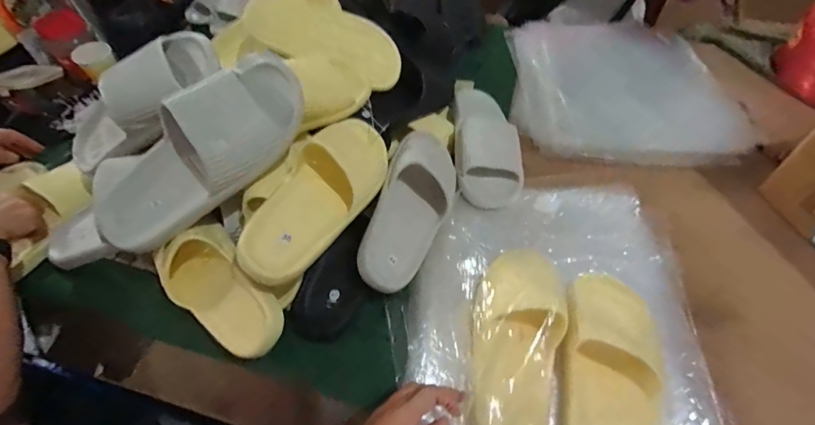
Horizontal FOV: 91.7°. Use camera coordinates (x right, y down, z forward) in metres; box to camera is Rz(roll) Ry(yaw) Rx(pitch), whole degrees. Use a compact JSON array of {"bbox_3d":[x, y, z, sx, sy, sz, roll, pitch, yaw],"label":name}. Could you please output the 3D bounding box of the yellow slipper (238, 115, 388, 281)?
[{"bbox_3d":[-0.112,-0.026,0.503,0.111,0.070,0.257,43,64,-3],"label":"yellow slipper"}]

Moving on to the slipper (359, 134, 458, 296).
[{"bbox_3d":[0.007,-0.002,0.541,0.105,0.063,0.230,29,60,-19],"label":"slipper"}]

